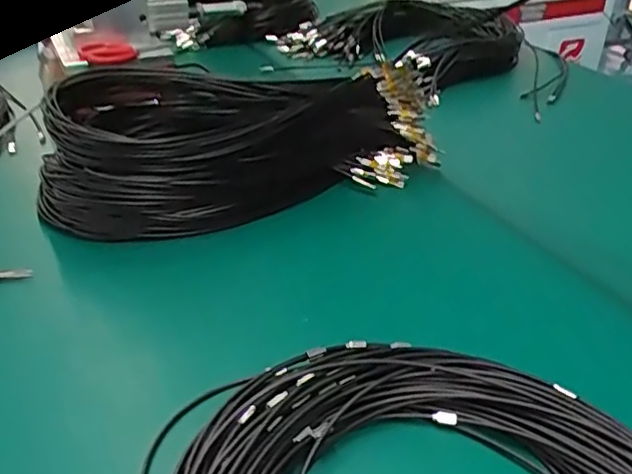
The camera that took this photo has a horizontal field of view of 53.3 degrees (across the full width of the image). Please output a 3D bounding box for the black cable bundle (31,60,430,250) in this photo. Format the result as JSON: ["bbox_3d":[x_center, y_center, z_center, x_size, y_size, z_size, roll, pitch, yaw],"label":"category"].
[{"bbox_3d":[-0.087,-0.124,0.783,0.488,0.129,0.221,-10,34,-18],"label":"black cable bundle"}]

